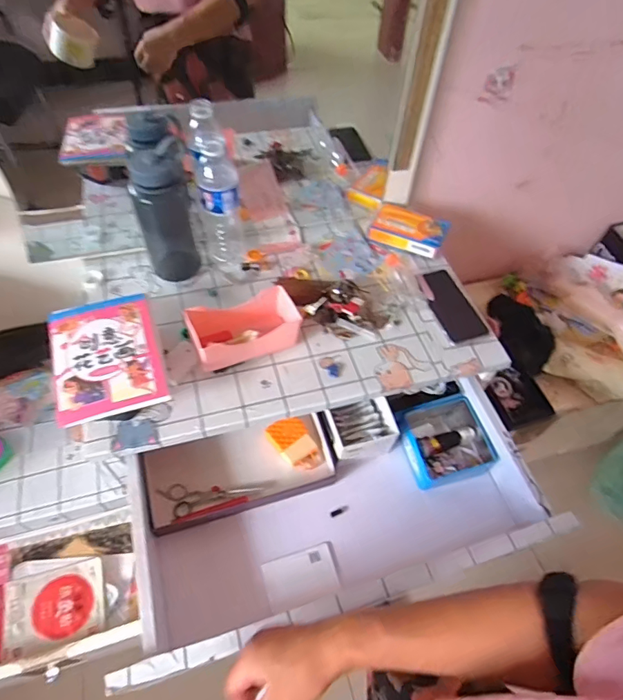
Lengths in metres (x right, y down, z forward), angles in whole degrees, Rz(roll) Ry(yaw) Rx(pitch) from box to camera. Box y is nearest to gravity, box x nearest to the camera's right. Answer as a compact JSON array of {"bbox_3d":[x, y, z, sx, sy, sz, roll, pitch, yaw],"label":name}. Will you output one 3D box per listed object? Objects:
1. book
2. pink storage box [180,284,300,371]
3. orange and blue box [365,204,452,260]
[{"bbox_3d":[-0.276,0.002,0.617,0.134,0.014,0.196,-16,57,-14],"label":"book"},{"bbox_3d":[-0.097,-0.030,0.684,0.157,0.072,0.085,-25,59,-20],"label":"pink storage box"},{"bbox_3d":[0.183,-0.225,0.875,0.138,0.036,0.080,23,56,13],"label":"orange and blue box"}]

